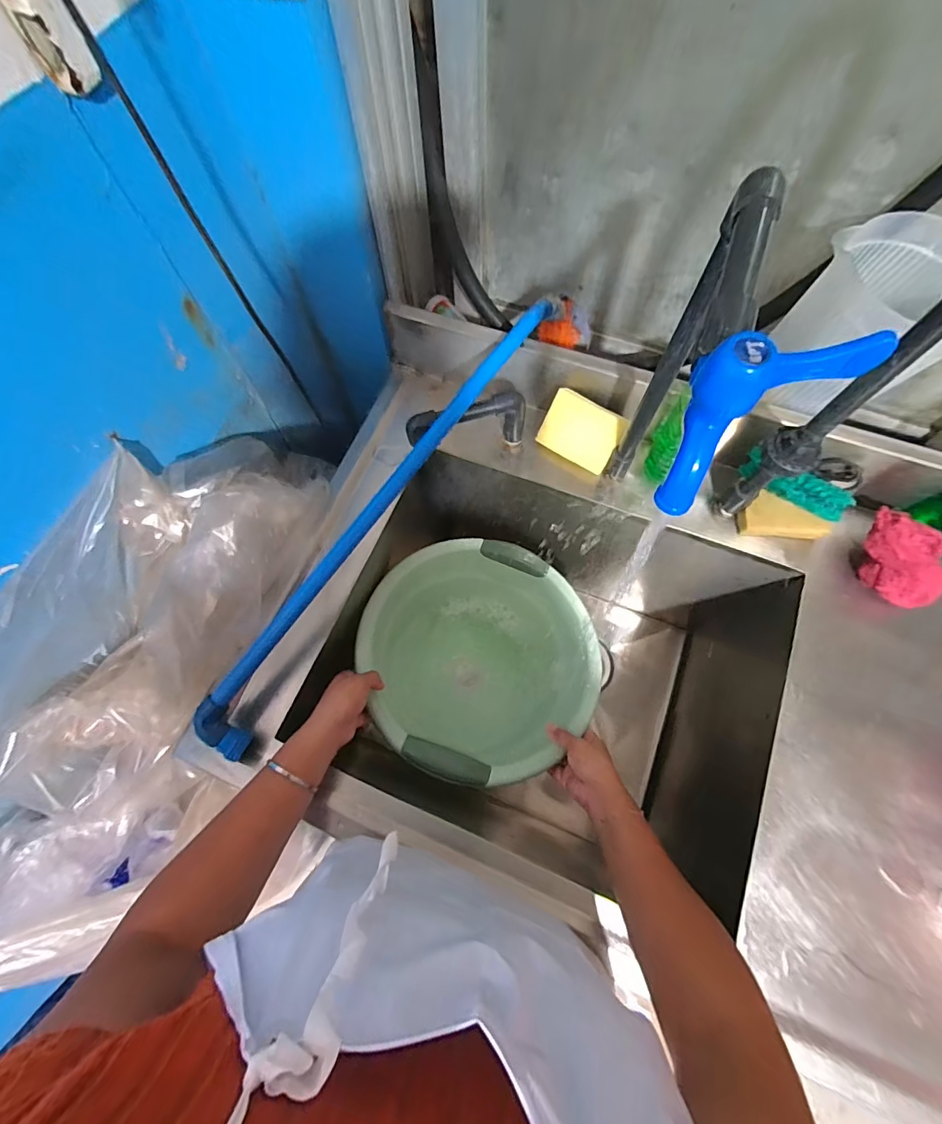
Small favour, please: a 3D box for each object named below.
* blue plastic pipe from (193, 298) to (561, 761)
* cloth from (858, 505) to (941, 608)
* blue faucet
[{"bbox_3d":[-0.102,-0.057,0.558,0.045,0.161,0.654,35,74,14],"label":"blue plastic pipe"},{"bbox_3d":[0.495,-0.003,0.530,0.054,0.068,0.103,11,70,6],"label":"cloth"},{"bbox_3d":[0.129,-0.072,0.222,0.068,0.085,0.041,-26,71,-8],"label":"blue faucet"}]

